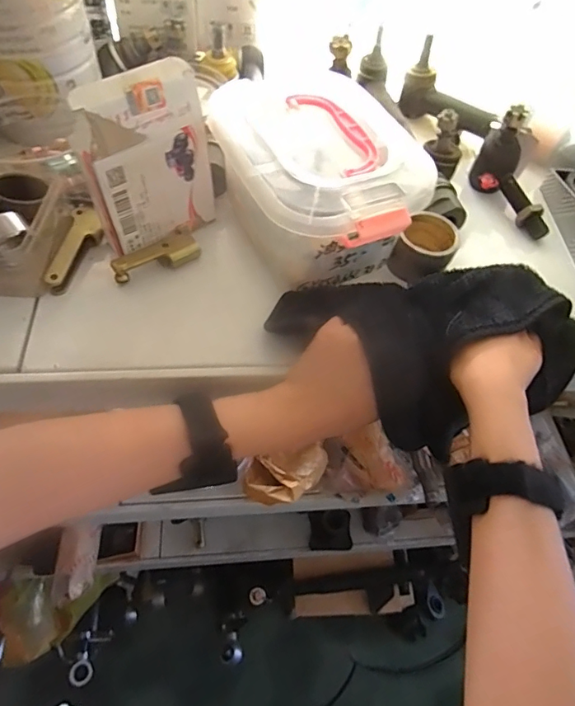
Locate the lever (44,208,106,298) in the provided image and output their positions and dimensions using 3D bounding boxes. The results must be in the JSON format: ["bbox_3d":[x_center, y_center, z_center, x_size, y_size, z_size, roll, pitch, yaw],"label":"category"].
[{"bbox_3d":[-0.191,-0.094,0.434,0.028,0.020,0.093,6,56,-1],"label":"lever"}]

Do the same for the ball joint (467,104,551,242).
[{"bbox_3d":[0.247,-0.190,0.491,0.057,0.086,0.114,-10,58,-12],"label":"ball joint"}]

